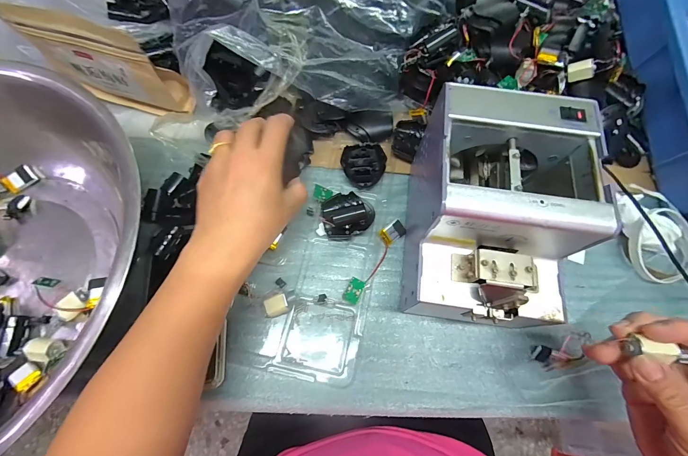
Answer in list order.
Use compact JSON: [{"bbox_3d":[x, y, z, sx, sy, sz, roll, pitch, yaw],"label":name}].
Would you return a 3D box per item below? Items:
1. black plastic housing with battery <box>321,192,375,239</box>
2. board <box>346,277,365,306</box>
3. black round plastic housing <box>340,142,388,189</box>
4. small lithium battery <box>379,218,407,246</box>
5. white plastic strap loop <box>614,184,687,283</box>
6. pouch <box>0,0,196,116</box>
[{"bbox_3d":[0.005,-0.015,0.364,0.059,0.016,0.048,-10,69,-5],"label":"black plastic housing with battery"},{"bbox_3d":[0.011,0.067,0.332,0.017,0.004,0.025,22,84,16],"label":"board"},{"bbox_3d":[0.024,-0.081,0.385,0.054,0.013,0.060,12,69,3],"label":"black round plastic housing"},{"bbox_3d":[0.057,0.004,0.360,0.029,0.009,0.019,-32,73,-13],"label":"small lithium battery"},{"bbox_3d":[0.359,0.005,0.355,0.074,0.043,0.105,-7,69,-4],"label":"white plastic strap loop"},{"bbox_3d":[-0.277,-0.195,0.365,0.169,0.123,0.030,16,69,5],"label":"pouch"}]

